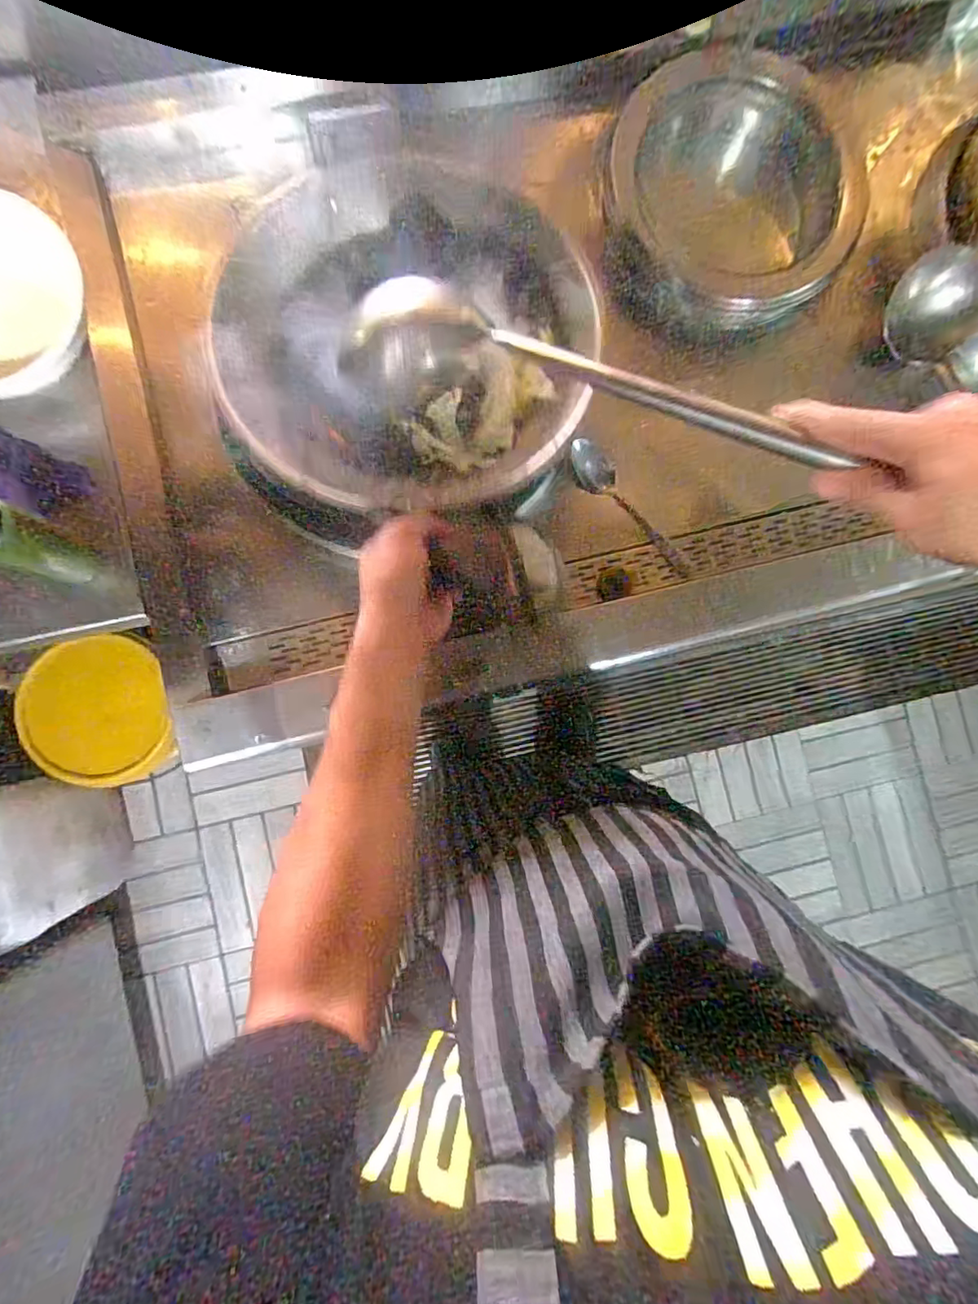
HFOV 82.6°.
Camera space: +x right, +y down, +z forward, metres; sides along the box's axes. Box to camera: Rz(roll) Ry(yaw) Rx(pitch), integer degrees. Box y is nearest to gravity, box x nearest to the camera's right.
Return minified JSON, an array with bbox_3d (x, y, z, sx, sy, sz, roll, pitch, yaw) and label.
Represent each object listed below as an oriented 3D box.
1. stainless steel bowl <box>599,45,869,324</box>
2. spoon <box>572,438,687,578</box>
[{"bbox_3d":[0.280,-0.543,0.663,0.283,0.067,0.296,-19,107,9],"label":"stainless steel bowl"},{"bbox_3d":[0.164,-0.167,0.644,0.192,0.026,0.041,44,84,-2],"label":"spoon"}]

